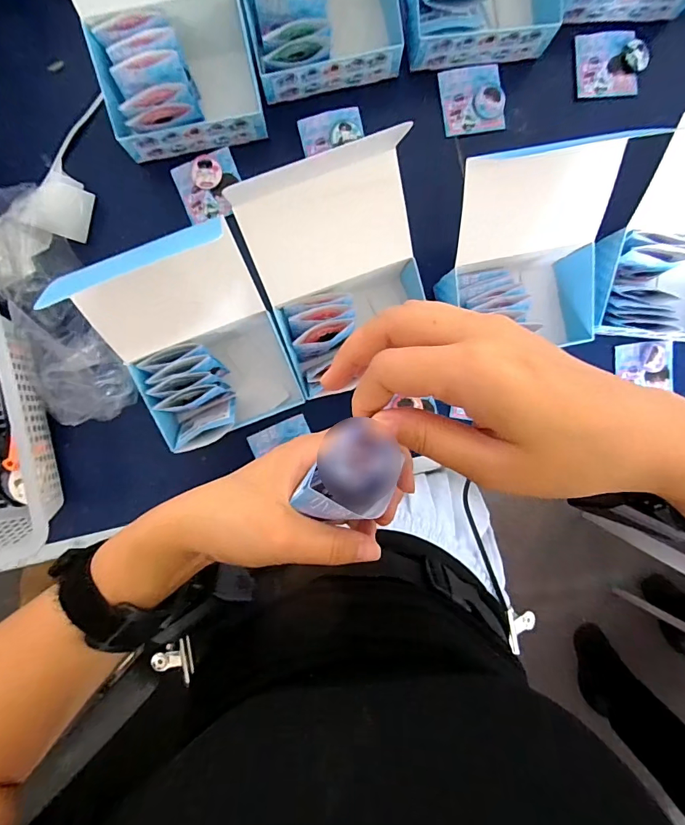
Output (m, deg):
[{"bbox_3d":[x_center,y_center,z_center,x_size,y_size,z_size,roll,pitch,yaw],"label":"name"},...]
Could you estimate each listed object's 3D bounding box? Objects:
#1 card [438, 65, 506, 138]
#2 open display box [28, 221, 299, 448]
[{"bbox_3d":[0.145,-0.350,0.477,0.070,0.013,0.070,-10,95,-1],"label":"card"},{"bbox_3d":[-0.140,-0.063,0.434,0.151,0.164,0.178,-23,95,0],"label":"open display box"}]

